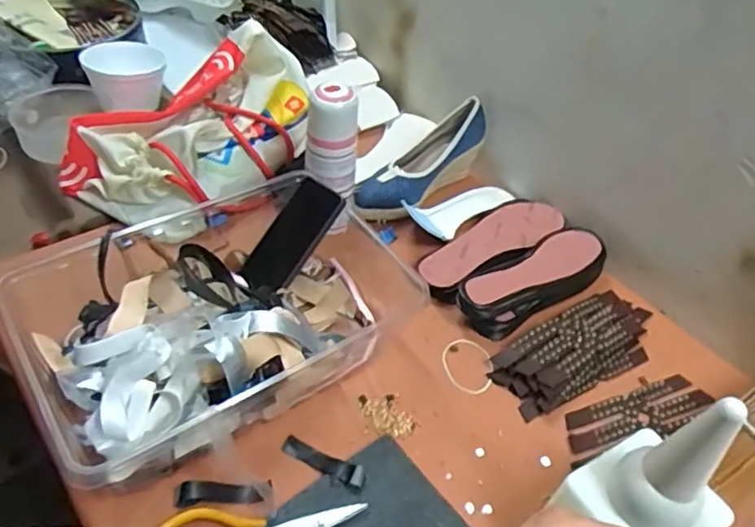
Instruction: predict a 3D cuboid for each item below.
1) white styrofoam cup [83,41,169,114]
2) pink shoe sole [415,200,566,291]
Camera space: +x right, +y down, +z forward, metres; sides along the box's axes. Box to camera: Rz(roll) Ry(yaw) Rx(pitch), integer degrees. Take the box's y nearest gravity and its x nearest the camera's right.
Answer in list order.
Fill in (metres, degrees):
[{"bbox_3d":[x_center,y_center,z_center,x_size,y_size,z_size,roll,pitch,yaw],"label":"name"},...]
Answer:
[{"bbox_3d":[-0.394,-0.296,0.970,0.110,0.084,0.111,-14,49,-20],"label":"white styrofoam cup"},{"bbox_3d":[0.155,-0.022,0.838,0.241,0.027,0.076,-30,57,-31],"label":"pink shoe sole"}]

